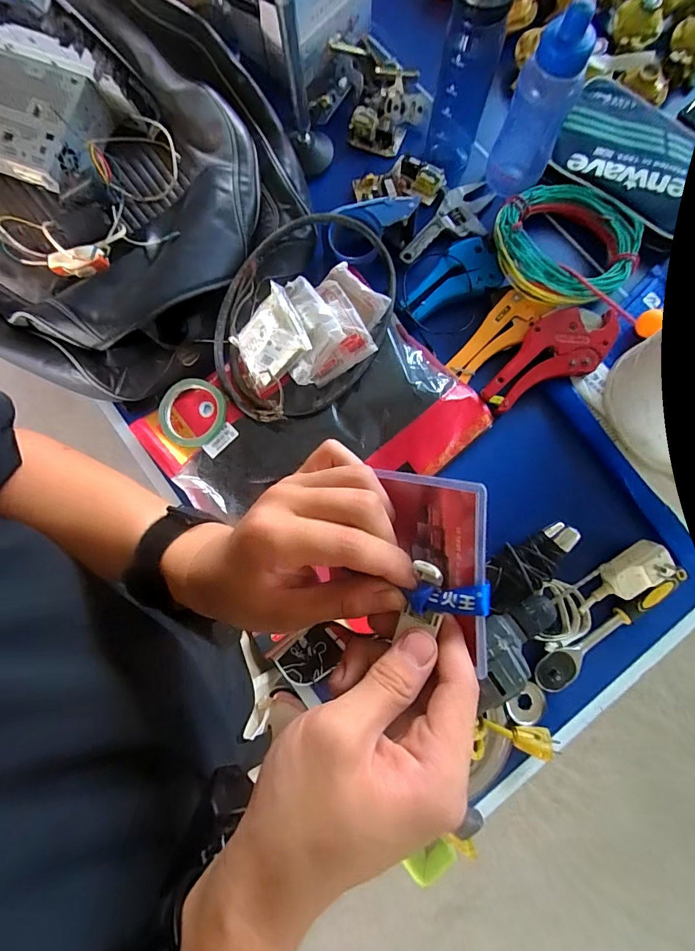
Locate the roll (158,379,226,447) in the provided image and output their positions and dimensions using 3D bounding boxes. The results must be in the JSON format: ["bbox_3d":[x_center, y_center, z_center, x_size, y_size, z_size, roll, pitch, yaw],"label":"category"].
[{"bbox_3d":[-0.212,-0.086,0.580,0.087,0.022,0.094,0,80,1],"label":"roll"}]

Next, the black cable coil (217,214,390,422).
[{"bbox_3d":[-0.059,-0.228,0.592,0.232,0.025,0.331,33,82,6],"label":"black cable coil"}]

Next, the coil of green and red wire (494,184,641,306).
[{"bbox_3d":[0.337,-0.360,0.632,0.222,0.045,0.209,-27,81,-4],"label":"coil of green and red wire"}]

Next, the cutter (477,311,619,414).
[{"bbox_3d":[0.287,-0.175,0.603,0.205,0.027,0.096,-24,80,-4],"label":"cutter"}]

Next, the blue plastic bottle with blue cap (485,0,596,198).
[{"bbox_3d":[0.270,-0.515,0.585,0.084,0.200,0.081,27,81,5],"label":"blue plastic bottle with blue cap"}]

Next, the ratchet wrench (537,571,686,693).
[{"bbox_3d":[0.340,0.196,0.542,0.234,0.026,0.040,-34,81,-5],"label":"ratchet wrench"}]

